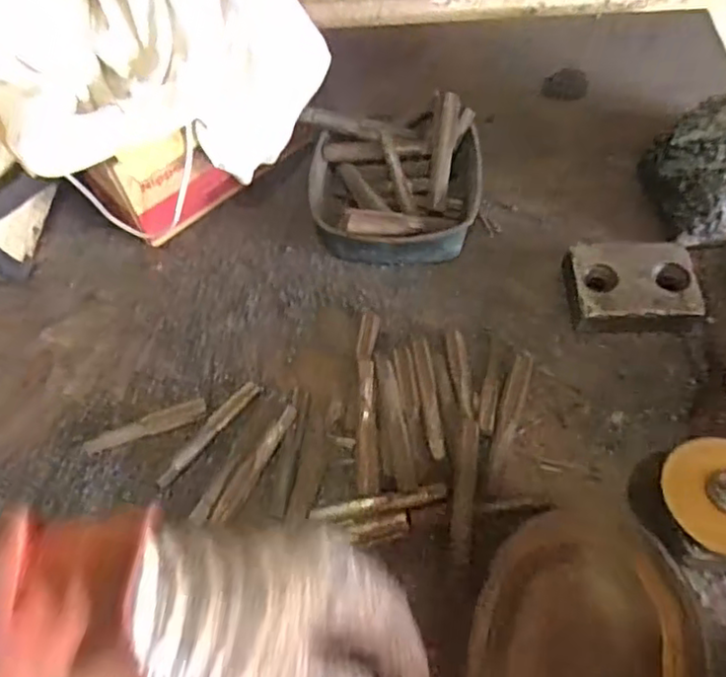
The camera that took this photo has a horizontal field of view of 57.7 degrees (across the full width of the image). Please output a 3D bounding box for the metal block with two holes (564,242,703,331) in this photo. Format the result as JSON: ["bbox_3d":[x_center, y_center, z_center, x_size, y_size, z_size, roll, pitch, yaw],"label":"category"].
[{"bbox_3d":[0.232,-0.047,0.577,0.111,0.033,0.076,0,60,2],"label":"metal block with two holes"}]

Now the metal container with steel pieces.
[{"bbox_3d":[0.026,-0.142,0.610,0.156,0.094,0.142,-1,60,2],"label":"metal container with steel pieces"}]

